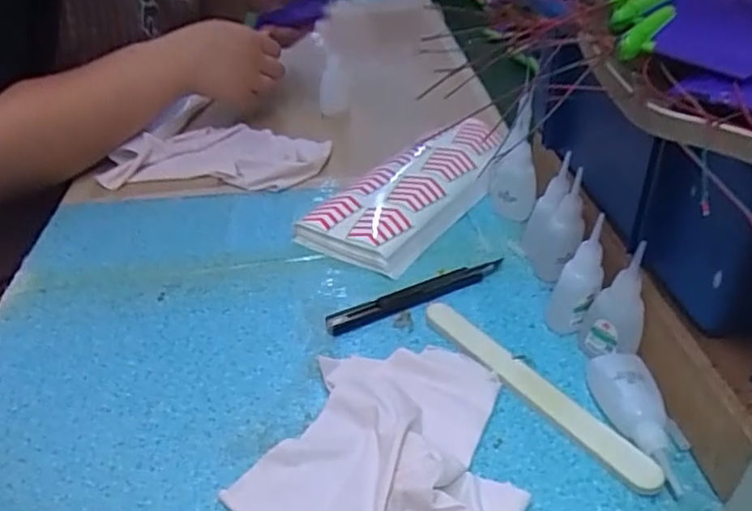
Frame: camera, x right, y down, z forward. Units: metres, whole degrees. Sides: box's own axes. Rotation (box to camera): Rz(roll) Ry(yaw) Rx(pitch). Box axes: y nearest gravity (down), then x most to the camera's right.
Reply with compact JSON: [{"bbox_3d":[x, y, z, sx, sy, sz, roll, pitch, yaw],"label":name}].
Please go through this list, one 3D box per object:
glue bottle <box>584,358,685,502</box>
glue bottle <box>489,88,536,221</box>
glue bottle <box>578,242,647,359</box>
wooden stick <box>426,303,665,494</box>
[{"bbox_3d":[0.148,0.091,0.350,0.034,0.018,0.084,-2,36,-1],"label":"glue bottle"},{"bbox_3d":[0.117,-0.083,0.521,0.029,0.107,0.053,0,36,0],"label":"glue bottle"},{"bbox_3d":[0.149,0.032,0.384,0.034,0.081,0.024,15,39,20],"label":"glue bottle"},{"bbox_3d":[0.092,0.078,0.377,0.023,0.009,0.174,-23,42,-27],"label":"wooden stick"}]

